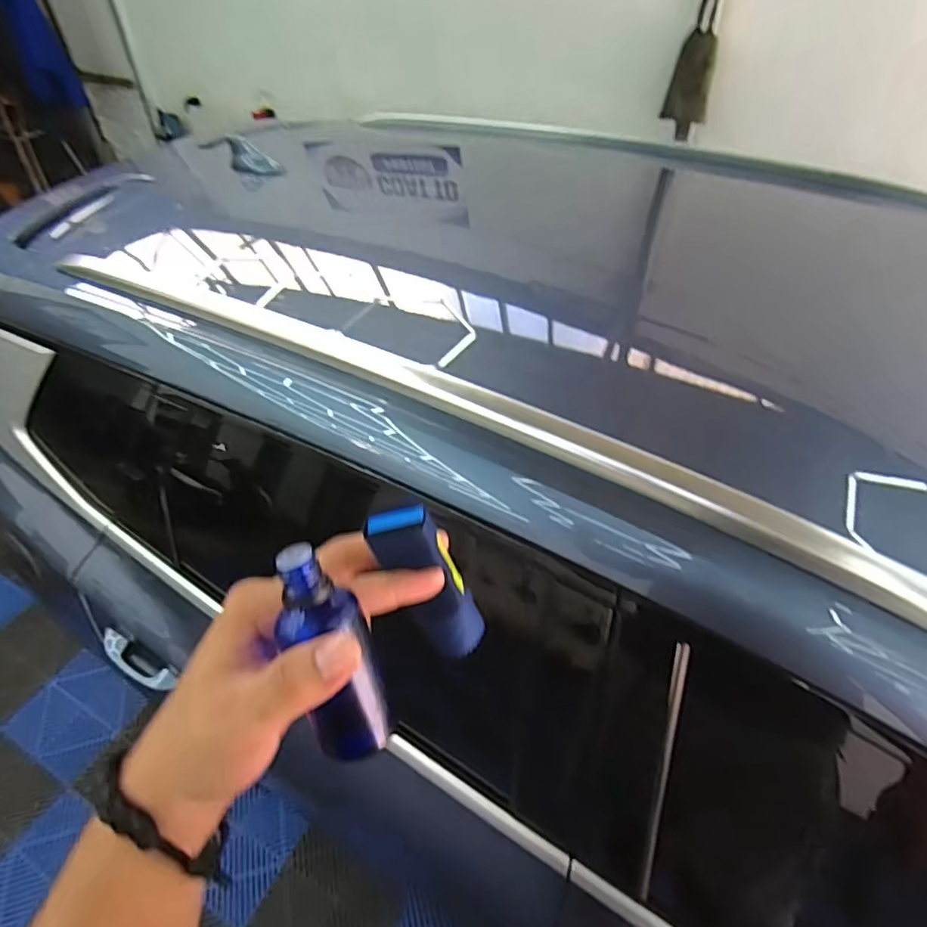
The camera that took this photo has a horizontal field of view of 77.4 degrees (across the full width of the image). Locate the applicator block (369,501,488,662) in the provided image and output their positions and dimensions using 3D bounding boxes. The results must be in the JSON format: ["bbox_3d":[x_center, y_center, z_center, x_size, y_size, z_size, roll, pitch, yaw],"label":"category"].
[{"bbox_3d":[-0.017,0.061,0.297,0.028,0.106,0.023,0,43,23],"label":"applicator block"}]

